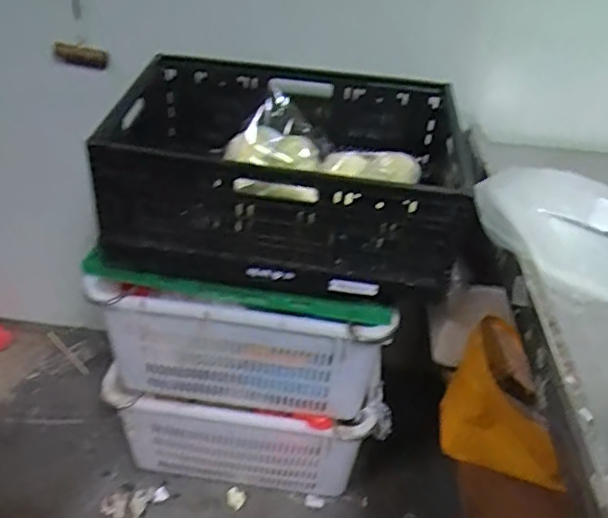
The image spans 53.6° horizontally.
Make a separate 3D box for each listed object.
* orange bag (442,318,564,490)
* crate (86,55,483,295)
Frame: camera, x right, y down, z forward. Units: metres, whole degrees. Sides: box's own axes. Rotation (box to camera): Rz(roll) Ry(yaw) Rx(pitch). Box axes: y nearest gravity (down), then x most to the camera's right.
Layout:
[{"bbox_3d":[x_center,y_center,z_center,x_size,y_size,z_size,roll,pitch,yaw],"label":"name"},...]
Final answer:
[{"bbox_3d":[0.339,0.240,1.018,0.170,0.222,0.164,13,36,11],"label":"orange bag"},{"bbox_3d":[-0.026,-0.186,1.152,0.639,0.245,0.499,1,35,-6],"label":"crate"}]

